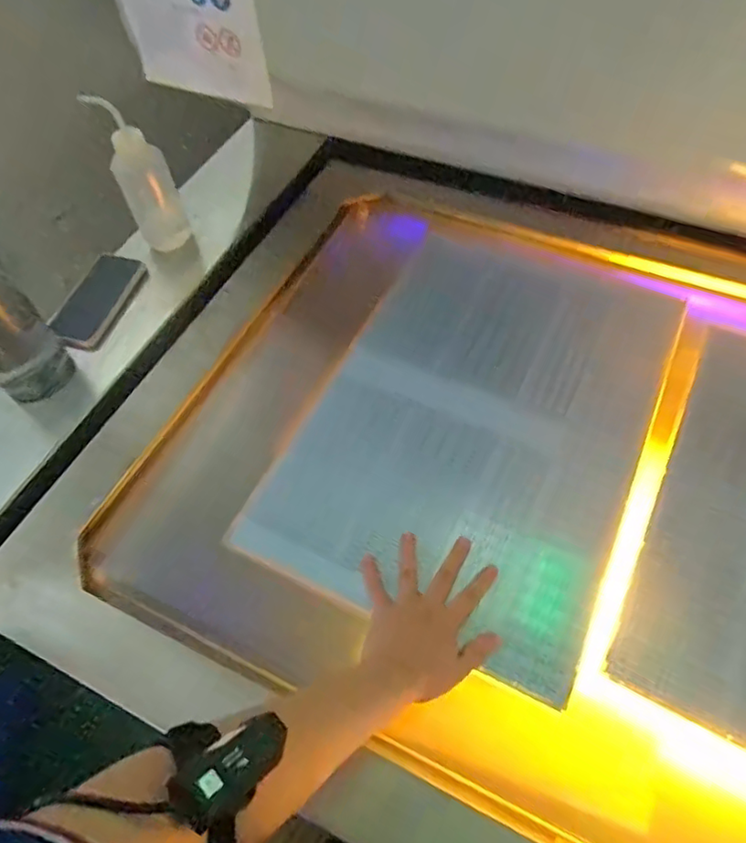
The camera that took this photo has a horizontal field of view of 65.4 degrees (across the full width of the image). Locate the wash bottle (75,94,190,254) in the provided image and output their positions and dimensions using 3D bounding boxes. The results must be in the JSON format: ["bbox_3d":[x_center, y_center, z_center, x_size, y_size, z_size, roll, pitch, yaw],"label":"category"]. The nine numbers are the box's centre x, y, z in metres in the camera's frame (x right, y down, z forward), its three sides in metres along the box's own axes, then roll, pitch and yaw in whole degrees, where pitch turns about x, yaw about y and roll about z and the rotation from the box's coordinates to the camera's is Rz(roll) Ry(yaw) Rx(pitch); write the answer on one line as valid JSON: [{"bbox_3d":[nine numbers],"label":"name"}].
[{"bbox_3d":[-0.324,-0.338,0.834,0.077,0.234,0.058,-18,59,-7],"label":"wash bottle"}]

